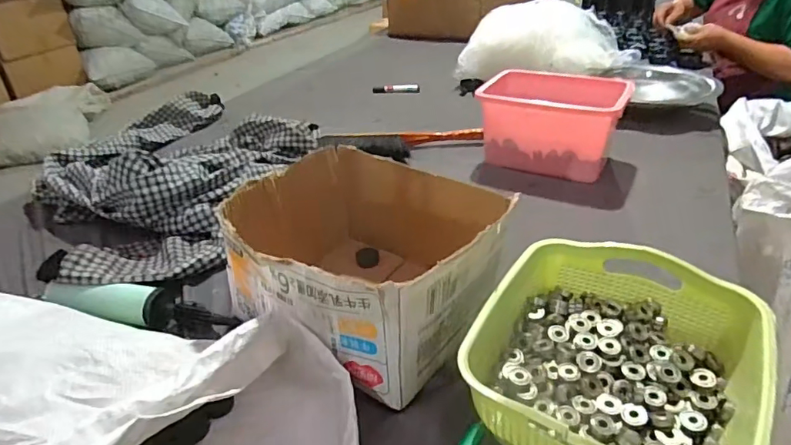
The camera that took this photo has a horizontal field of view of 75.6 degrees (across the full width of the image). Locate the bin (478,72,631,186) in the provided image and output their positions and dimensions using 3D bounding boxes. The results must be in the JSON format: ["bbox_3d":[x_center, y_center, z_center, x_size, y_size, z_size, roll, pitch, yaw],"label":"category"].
[{"bbox_3d":[0.299,-0.195,0.999,0.244,0.138,0.173,14,35,24],"label":"bin"}]

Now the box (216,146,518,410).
[{"bbox_3d":[-0.041,0.043,0.621,0.297,0.168,0.261,24,41,36],"label":"box"}]

